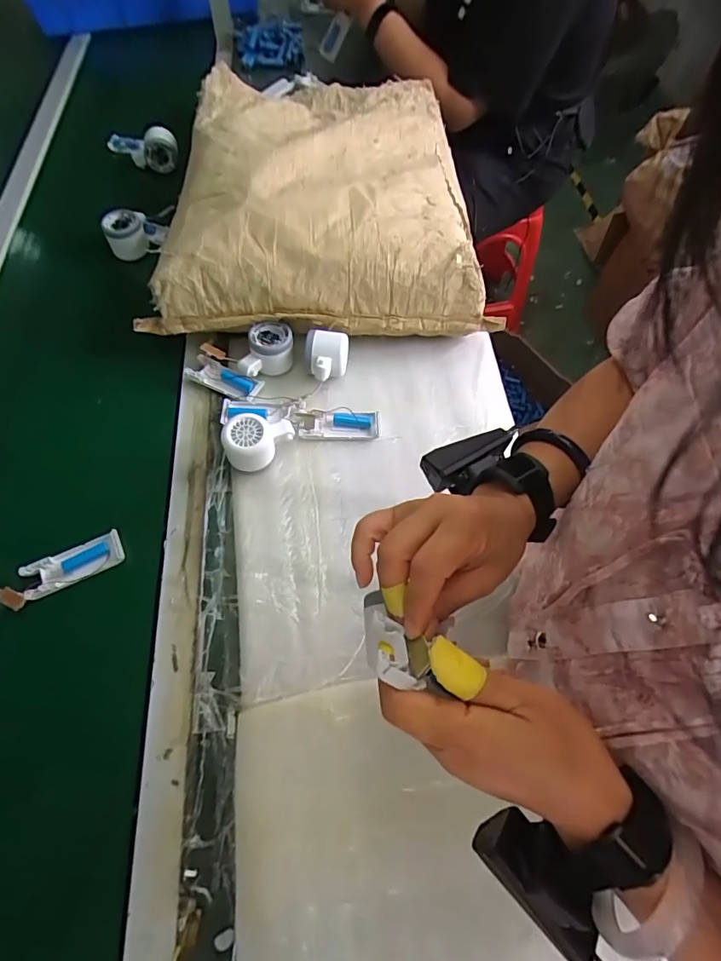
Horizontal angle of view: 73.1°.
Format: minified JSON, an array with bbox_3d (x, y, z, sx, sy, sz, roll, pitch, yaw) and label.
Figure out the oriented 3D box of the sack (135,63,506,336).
[{"bbox_3d":[-0.059,-0.510,0.785,0.462,0.111,0.648,-1,61,-2],"label":"sack"}]

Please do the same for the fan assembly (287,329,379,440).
[{"bbox_3d":[-0.036,-0.129,0.642,0.111,0.055,0.145,-3,61,-3],"label":"fan assembly"}]

